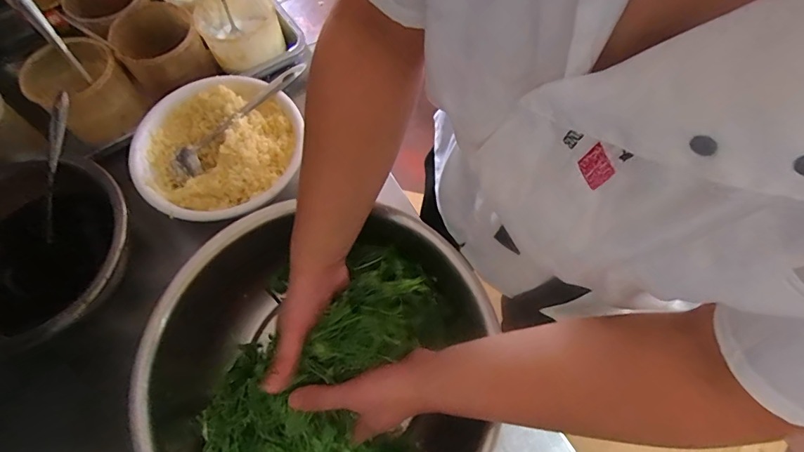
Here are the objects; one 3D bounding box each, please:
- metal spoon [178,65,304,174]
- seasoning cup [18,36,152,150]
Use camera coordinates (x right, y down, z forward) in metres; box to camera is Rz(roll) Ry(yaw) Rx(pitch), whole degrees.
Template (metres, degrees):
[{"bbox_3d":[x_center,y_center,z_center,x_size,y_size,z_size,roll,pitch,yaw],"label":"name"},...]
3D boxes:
[{"bbox_3d":[-0.250,-0.167,0.661,0.047,0.042,0.239,39,72,15],"label":"metal spoon"},{"bbox_3d":[-0.490,-0.212,0.672,0.125,0.106,0.118,0,67,0],"label":"seasoning cup"}]

